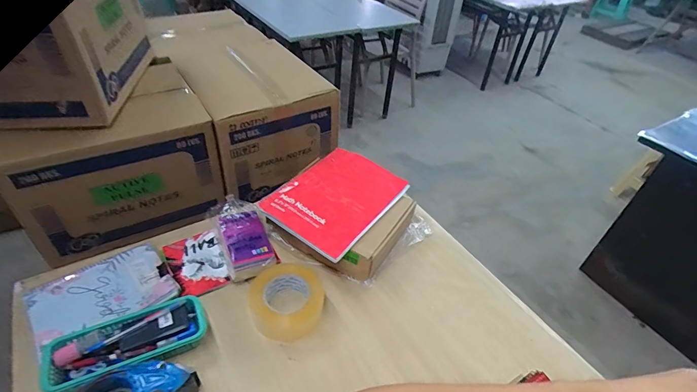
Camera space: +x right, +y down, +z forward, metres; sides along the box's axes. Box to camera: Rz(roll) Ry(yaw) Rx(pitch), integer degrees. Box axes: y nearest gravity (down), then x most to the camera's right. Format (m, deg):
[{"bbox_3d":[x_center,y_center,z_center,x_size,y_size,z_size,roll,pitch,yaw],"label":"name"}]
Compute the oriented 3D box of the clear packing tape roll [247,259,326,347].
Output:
[{"bbox_3d":[-0.114,0.187,0.697,0.127,0.052,0.135,4,39,-3],"label":"clear packing tape roll"}]

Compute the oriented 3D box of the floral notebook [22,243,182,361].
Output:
[{"bbox_3d":[-0.440,0.178,0.680,0.215,0.019,0.164,-32,55,-27],"label":"floral notebook"}]

